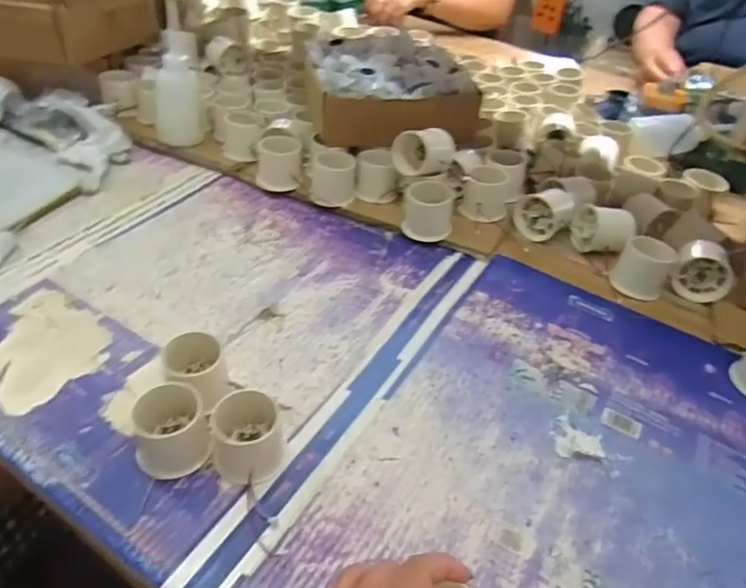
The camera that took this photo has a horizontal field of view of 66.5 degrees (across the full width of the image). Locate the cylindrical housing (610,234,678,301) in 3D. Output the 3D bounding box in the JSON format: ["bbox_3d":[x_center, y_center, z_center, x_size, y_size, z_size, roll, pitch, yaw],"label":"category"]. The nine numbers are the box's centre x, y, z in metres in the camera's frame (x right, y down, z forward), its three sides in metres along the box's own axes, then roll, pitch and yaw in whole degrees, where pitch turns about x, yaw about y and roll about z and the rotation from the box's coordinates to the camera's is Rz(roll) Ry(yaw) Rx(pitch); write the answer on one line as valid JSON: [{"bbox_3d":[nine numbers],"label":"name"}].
[{"bbox_3d":[0.296,-0.028,0.625,0.053,0.051,0.041,27,47,23],"label":"cylindrical housing"}]

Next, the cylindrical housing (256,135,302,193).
[{"bbox_3d":[-0.119,-0.163,0.717,0.056,0.059,0.042,0,43,-5],"label":"cylindrical housing"}]

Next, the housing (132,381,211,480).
[{"bbox_3d":[-0.158,0.104,0.442,0.055,0.047,0.059,3,42,-2],"label":"housing"}]

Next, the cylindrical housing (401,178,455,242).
[{"bbox_3d":[0.064,-0.098,0.663,0.055,0.062,0.046,4,46,-2],"label":"cylindrical housing"}]

